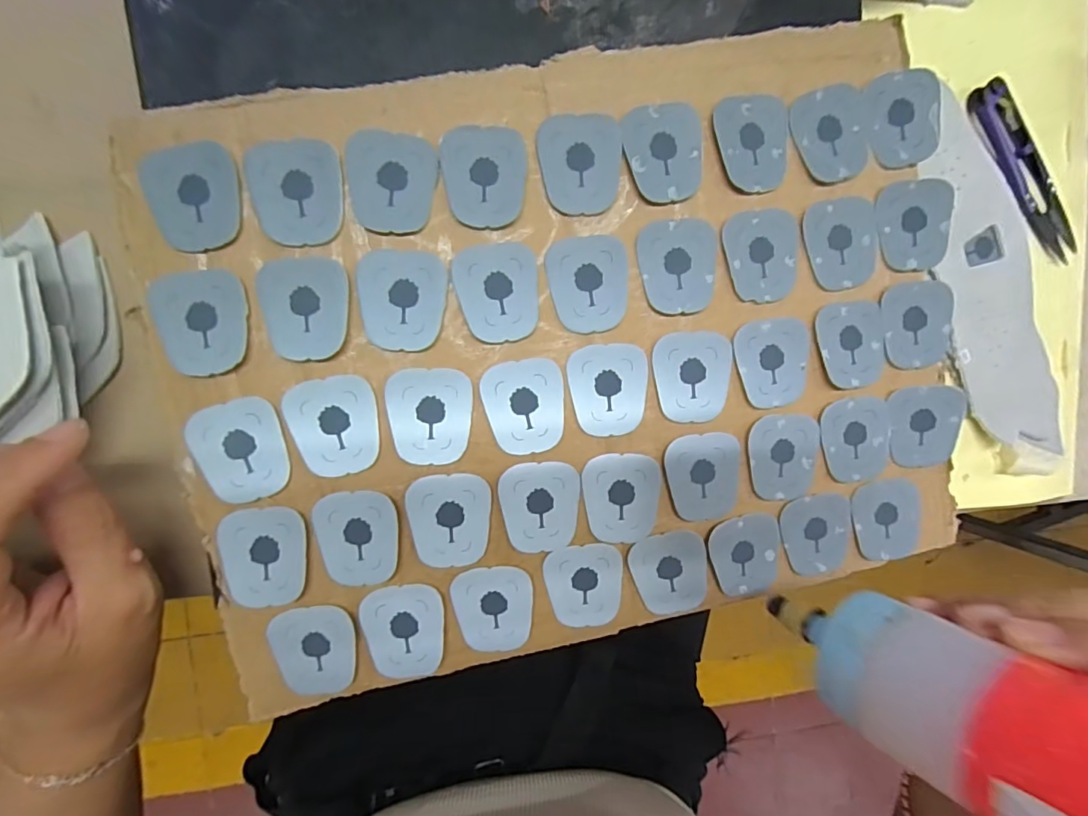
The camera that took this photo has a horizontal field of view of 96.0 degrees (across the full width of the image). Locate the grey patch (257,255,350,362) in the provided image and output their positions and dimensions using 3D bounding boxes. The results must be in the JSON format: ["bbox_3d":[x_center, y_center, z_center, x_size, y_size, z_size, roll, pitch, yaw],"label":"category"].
[{"bbox_3d":[-0.091,-0.038,0.187,0.031,0.004,0.039,-5,95,-8],"label":"grey patch"}]

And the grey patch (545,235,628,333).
[{"bbox_3d":[0.019,-0.051,0.203,0.032,0.004,0.038,-4,96,0],"label":"grey patch"}]

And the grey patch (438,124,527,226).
[{"bbox_3d":[-0.023,-0.092,0.194,0.032,0.004,0.038,-3,95,-8],"label":"grey patch"}]

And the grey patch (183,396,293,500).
[{"bbox_3d":[-0.117,0.017,0.189,0.033,0.004,0.038,-17,97,-7],"label":"grey patch"}]

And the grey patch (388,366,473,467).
[{"bbox_3d":[-0.046,0.004,0.196,0.033,0.004,0.038,1,95,-8],"label":"grey patch"}]

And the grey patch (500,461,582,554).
[{"bbox_3d":[-0.001,0.042,0.207,0.033,0.004,0.037,-2,95,-8],"label":"grey patch"}]

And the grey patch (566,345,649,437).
[{"bbox_3d":[0.027,-0.008,0.207,0.032,0.004,0.038,-3,95,-8],"label":"grey patch"}]

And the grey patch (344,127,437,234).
[{"bbox_3d":[-0.060,-0.088,0.189,0.033,0.004,0.038,6,94,-9],"label":"grey patch"}]

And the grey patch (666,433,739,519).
[{"bbox_3d":[0.071,0.031,0.215,0.033,0.004,0.038,-5,95,-8],"label":"grey patch"}]

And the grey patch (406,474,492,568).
[{"bbox_3d":[-0.039,0.047,0.201,0.033,0.004,0.038,1,95,-8],"label":"grey patch"}]

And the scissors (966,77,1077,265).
[{"bbox_3d":[0.252,-0.122,0.254,0.024,0.008,0.100,-37,99,-4],"label":"scissors"}]

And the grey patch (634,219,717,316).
[{"bbox_3d":[0.058,-0.060,0.205,0.033,0.004,0.039,-10,96,-7],"label":"grey patch"}]

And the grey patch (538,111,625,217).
[{"bbox_3d":[0.015,-0.099,0.198,0.033,0.004,0.038,-4,95,-8],"label":"grey patch"}]

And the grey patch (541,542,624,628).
[{"bbox_3d":[0.018,0.078,0.215,0.033,0.006,0.038,-6,95,-8],"label":"grey patch"}]

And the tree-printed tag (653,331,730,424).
[{"bbox_3d":[0.064,-0.013,0.210,0.033,0.004,0.038,-5,95,-8],"label":"tree-printed tag"}]

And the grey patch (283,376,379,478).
[{"bbox_3d":[-0.082,0.008,0.191,0.032,0.004,0.038,-11,96,-7],"label":"grey patch"}]

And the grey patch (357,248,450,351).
[{"bbox_3d":[-0.055,-0.042,0.191,0.033,0.004,0.038,3,94,-8],"label":"grey patch"}]

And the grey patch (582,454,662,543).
[{"bbox_3d":[0.034,0.039,0.212,0.033,0.004,0.038,-3,95,-8],"label":"grey patch"}]

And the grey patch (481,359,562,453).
[{"bbox_3d":[-0.008,0.000,0.202,0.033,0.004,0.038,-7,96,-8],"label":"grey patch"}]

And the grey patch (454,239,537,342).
[{"bbox_3d":[-0.019,-0.047,0.197,0.033,0.004,0.039,-5,95,-8],"label":"grey patch"}]

